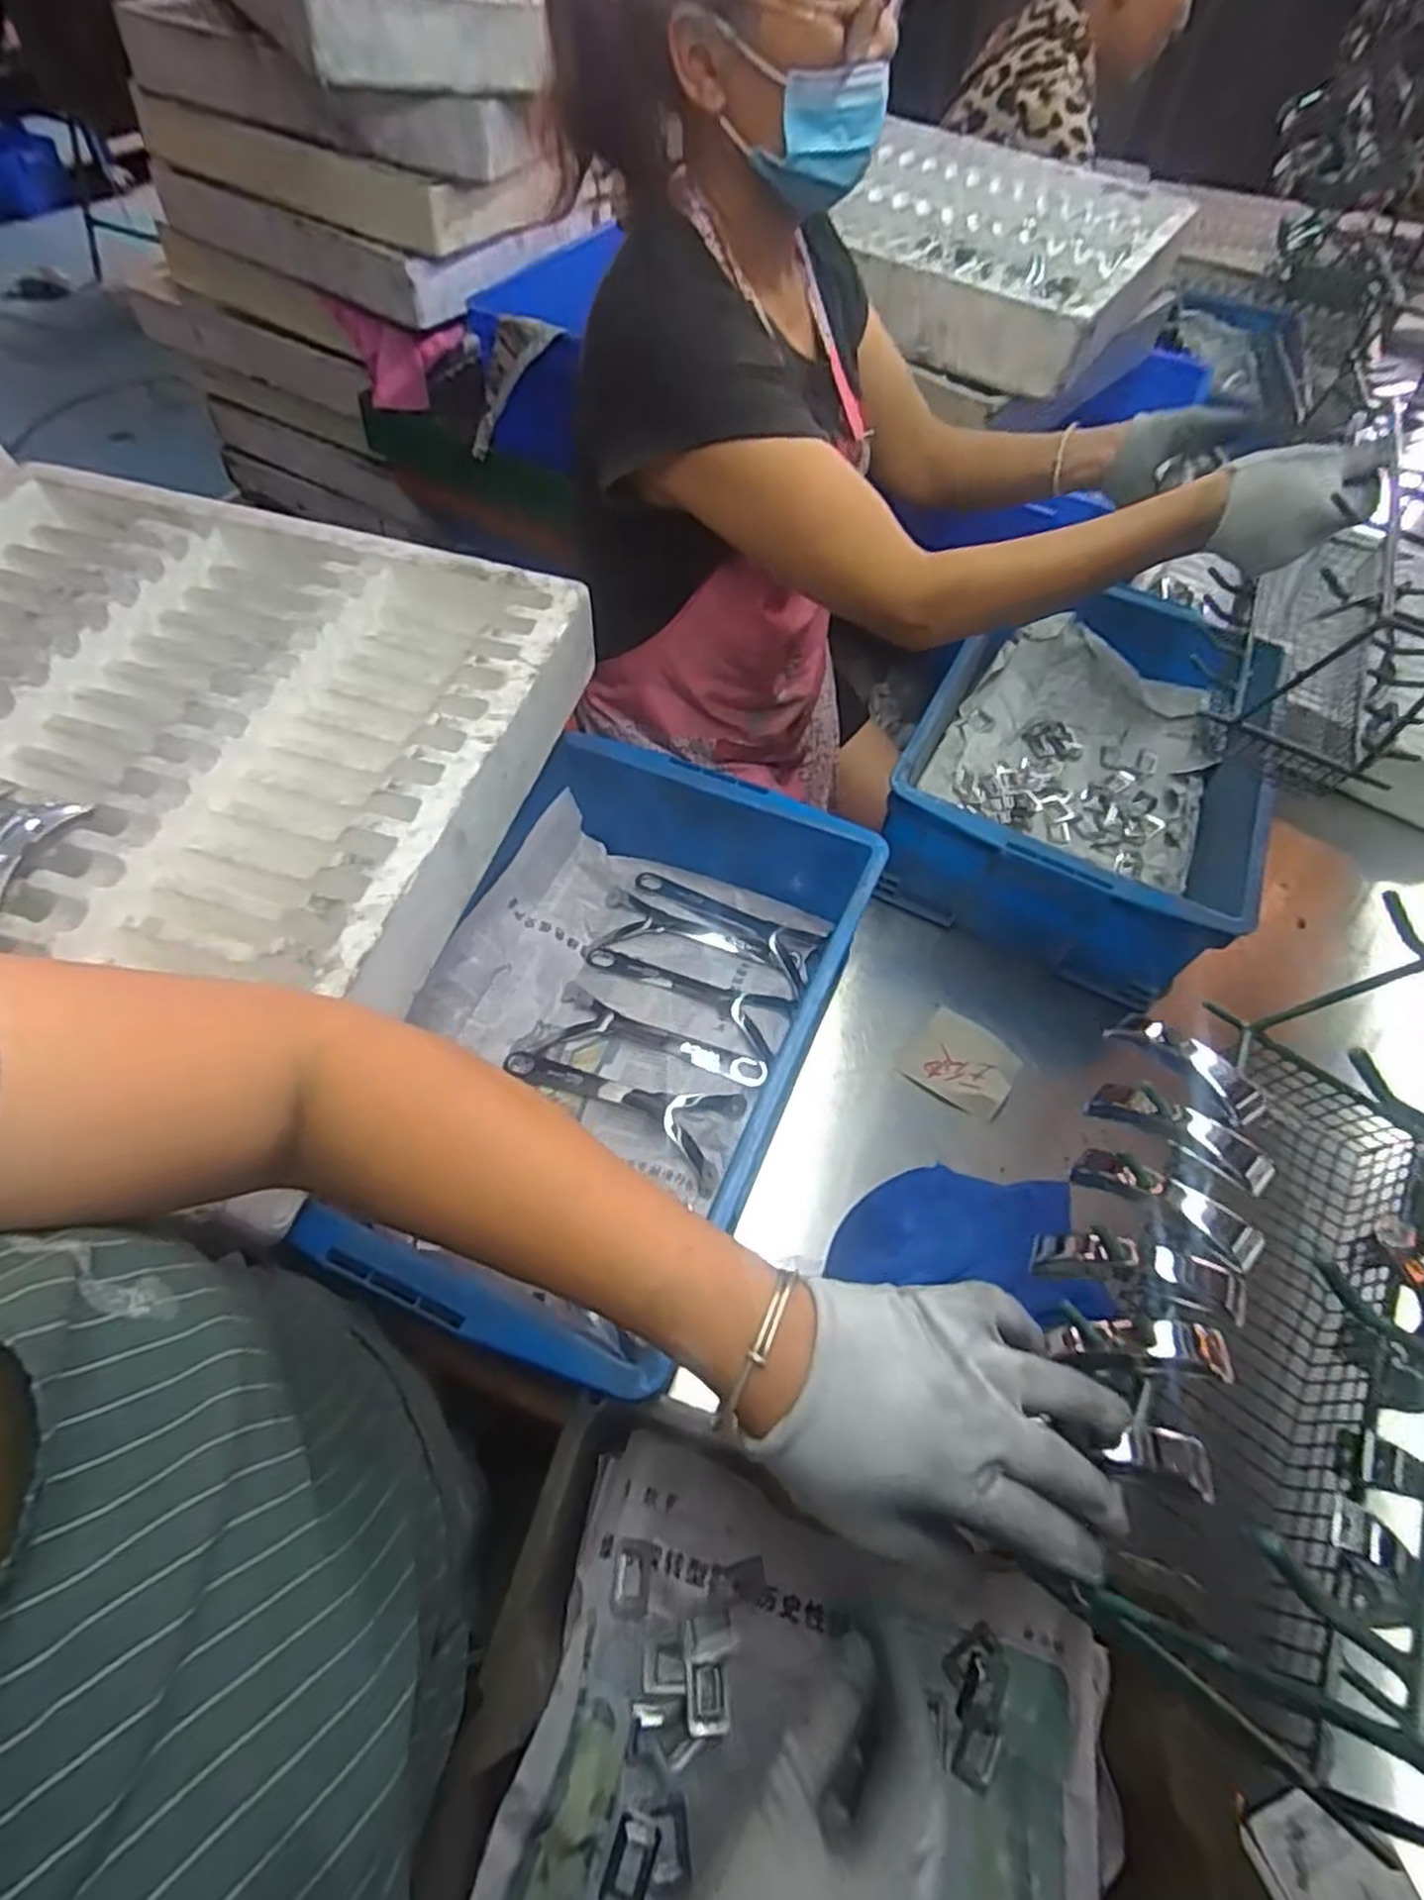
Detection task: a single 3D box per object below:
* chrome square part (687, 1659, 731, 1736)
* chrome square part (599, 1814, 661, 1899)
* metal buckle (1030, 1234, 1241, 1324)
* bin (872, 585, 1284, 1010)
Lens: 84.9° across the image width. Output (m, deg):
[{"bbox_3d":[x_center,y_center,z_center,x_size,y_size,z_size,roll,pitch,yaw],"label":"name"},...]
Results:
[{"bbox_3d":[-0.002,0.479,0.499,0.027,0.011,0.033,-1,57,-5],"label":"chrome square part"},{"bbox_3d":[-0.048,0.540,0.460,0.026,0.008,0.037,18,58,8],"label":"chrome square part"},{"bbox_3d":[0.205,0.156,0.379,0.078,0.048,0.026,19,58,8],"label":"metal buckle"},{"bbox_3d":[0.416,-0.215,0.907,0.336,0.163,0.477,23,59,10],"label":"bin"}]

